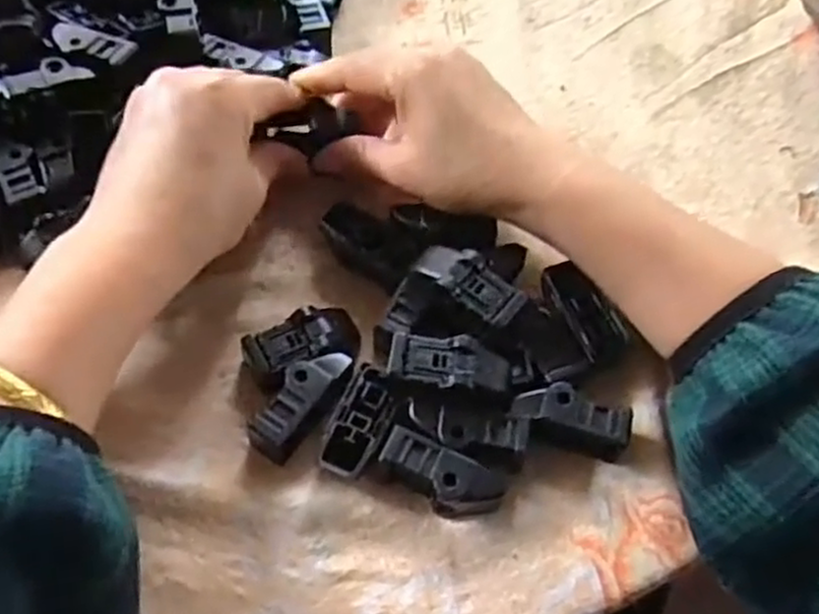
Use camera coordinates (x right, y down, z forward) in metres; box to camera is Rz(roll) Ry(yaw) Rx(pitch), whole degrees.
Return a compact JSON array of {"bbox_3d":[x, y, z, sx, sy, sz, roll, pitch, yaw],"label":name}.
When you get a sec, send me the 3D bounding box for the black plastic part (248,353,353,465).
[{"bbox_3d":[-0.043,0.038,0.307,0.018,0.021,0.049,30,61,13],"label":"black plastic part"}]

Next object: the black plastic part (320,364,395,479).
[{"bbox_3d":[-0.020,0.047,0.304,0.019,0.017,0.048,18,59,7],"label":"black plastic part"}]

